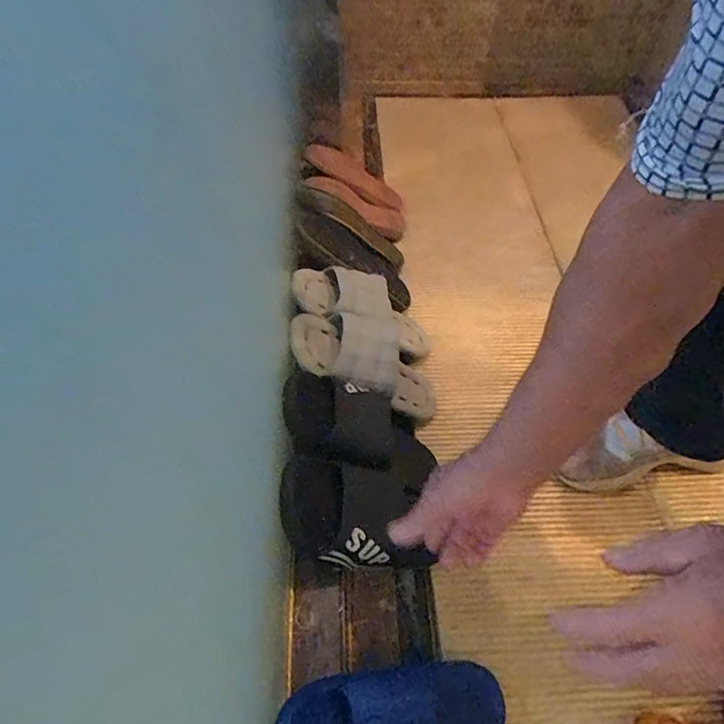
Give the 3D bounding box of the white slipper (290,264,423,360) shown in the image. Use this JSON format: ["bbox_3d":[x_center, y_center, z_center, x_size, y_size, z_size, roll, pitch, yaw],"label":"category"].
[{"bbox_3d":[0.017,-0.080,0.757,0.255,0.067,0.117,24,45,-36],"label":"white slipper"}]

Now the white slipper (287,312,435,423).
[{"bbox_3d":[0.019,0.008,0.689,0.256,0.069,0.100,33,48,-30],"label":"white slipper"}]

